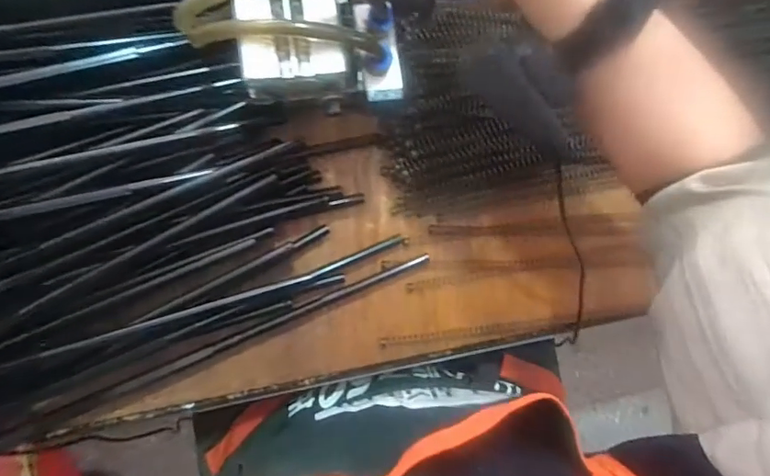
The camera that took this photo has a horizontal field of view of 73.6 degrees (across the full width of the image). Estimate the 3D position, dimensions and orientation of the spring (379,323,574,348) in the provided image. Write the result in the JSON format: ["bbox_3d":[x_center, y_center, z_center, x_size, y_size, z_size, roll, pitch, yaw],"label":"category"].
[{"bbox_3d":[0.077,0.080,0.432,0.160,0.011,0.008,-6,92,-4],"label":"spring"}]

